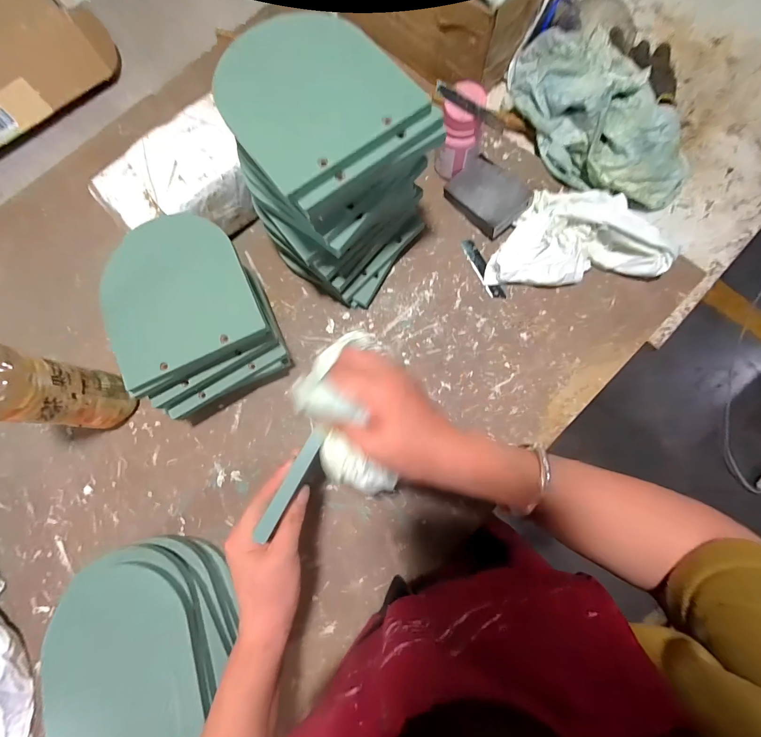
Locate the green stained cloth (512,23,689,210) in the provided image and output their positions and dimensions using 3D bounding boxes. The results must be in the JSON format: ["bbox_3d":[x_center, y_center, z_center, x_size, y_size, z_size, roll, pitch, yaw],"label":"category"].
[{"bbox_3d":[0.298,-0.356,0.481,0.157,0.085,0.301,-25,77,-2],"label":"green stained cloth"}]

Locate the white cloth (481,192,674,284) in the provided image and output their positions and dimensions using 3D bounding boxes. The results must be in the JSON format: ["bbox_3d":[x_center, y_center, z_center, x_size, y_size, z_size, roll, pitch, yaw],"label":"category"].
[{"bbox_3d":[0.248,-0.174,0.454,0.217,0.054,0.131,-3,77,3],"label":"white cloth"}]

